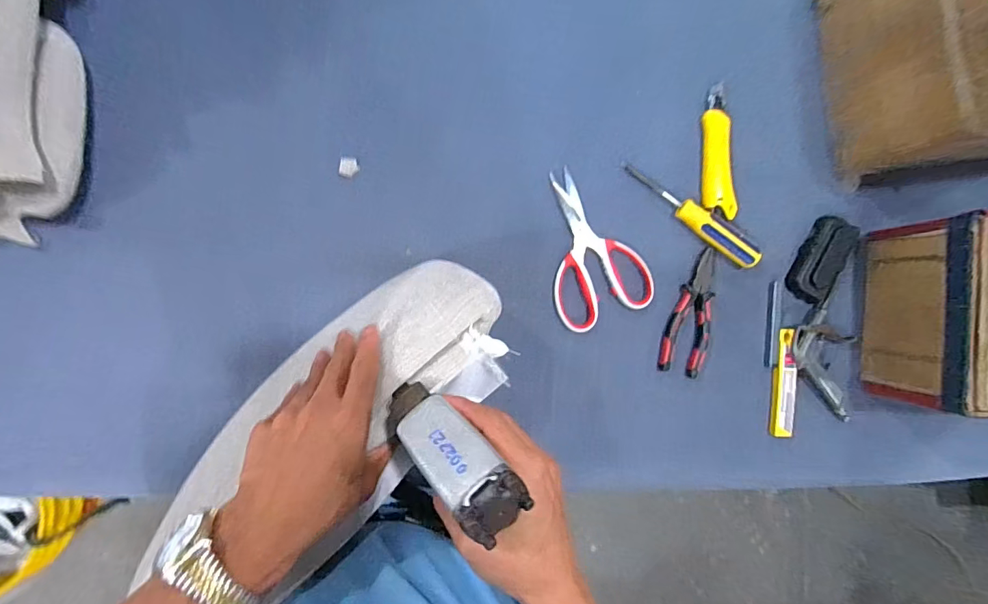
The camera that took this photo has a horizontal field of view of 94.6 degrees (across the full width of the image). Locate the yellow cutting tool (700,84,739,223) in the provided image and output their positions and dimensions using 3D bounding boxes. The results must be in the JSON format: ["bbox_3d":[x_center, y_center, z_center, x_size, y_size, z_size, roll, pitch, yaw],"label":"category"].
[{"bbox_3d":[0.274,-0.183,0.552,0.038,0.012,0.157,0,93,-6],"label":"yellow cutting tool"}]

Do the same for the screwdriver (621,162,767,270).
[{"bbox_3d":[0.238,-0.104,0.546,0.192,0.025,0.031,33,89,-7],"label":"screwdriver"}]

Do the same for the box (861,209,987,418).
[{"bbox_3d":[0.574,0.015,0.527,0.212,0.139,0.210,0,93,-6],"label":"box"}]

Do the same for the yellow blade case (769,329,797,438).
[{"bbox_3d":[0.365,0.102,0.572,0.026,0.016,0.135,2,93,-6],"label":"yellow blade case"}]

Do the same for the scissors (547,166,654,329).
[{"bbox_3d":[0.110,-0.065,0.536,0.115,0.009,0.180,-22,95,-5],"label":"scissors"}]

